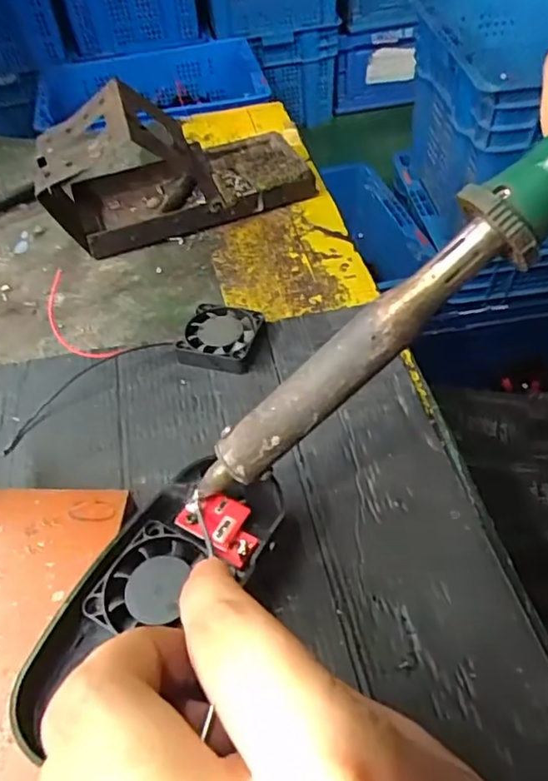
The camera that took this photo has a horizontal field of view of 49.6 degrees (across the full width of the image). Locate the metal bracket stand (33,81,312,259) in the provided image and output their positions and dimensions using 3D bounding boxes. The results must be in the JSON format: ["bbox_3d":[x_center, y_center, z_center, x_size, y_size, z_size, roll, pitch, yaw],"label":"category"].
[{"bbox_3d":[-0.067,-0.157,0.396,0.169,0.084,0.072,-19,50,-11],"label":"metal bracket stand"}]

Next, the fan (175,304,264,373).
[{"bbox_3d":[-0.029,-0.029,0.326,0.040,0.012,0.040,10,51,13],"label":"fan"}]

